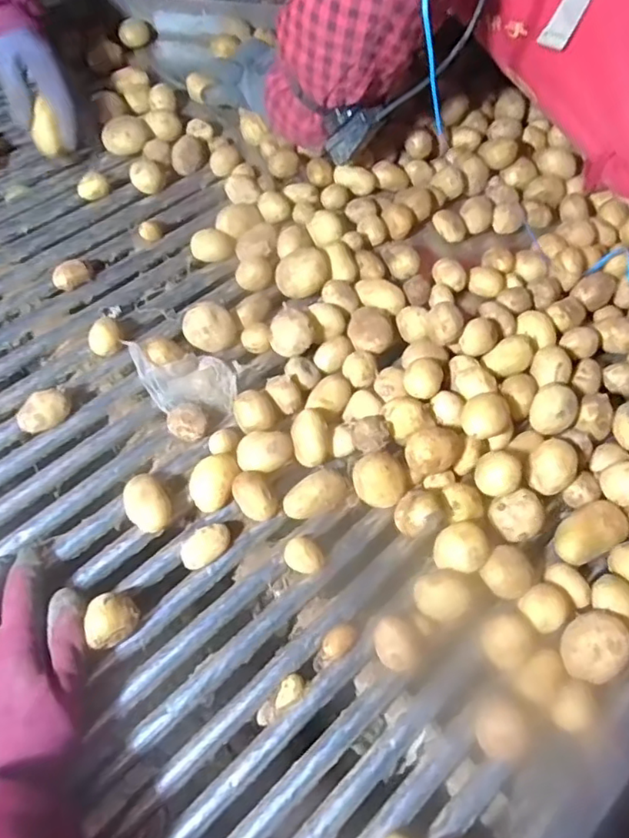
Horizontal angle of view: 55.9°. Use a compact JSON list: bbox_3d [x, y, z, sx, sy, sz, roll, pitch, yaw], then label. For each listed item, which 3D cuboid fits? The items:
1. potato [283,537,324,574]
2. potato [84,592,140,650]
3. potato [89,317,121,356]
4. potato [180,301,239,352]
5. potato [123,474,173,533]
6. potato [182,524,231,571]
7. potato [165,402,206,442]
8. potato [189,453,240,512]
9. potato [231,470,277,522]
[{"bbox_3d":[-0.008,0.111,0.478,0.031,0.024,0.025,4,64,-1],"label":"potato"},{"bbox_3d":[-0.146,0.149,0.439,0.031,0.038,0.037,-9,65,-7],"label":"potato"},{"bbox_3d":[-0.197,-0.074,0.561,0.030,0.032,0.027,-26,68,-14],"label":"potato"},{"bbox_3d":[-0.099,-0.083,0.566,0.049,0.049,0.040,-12,65,-8],"label":"potato"},{"bbox_3d":[-0.137,0.072,0.490,0.034,0.025,0.046,-30,69,-15],"label":"potato"},{"bbox_3d":[-0.087,0.102,0.477,0.041,0.021,0.025,-31,69,-16],"label":"potato"},{"bbox_3d":[-0.112,0.005,0.525,0.032,0.029,0.035,1,64,-2],"label":"potato"},{"bbox_3d":[-0.084,0.054,0.500,0.033,0.030,0.049,20,65,7],"label":"potato"},{"bbox_3d":[-0.049,0.063,0.490,0.030,0.022,0.043,-20,98,-1],"label":"potato"}]

